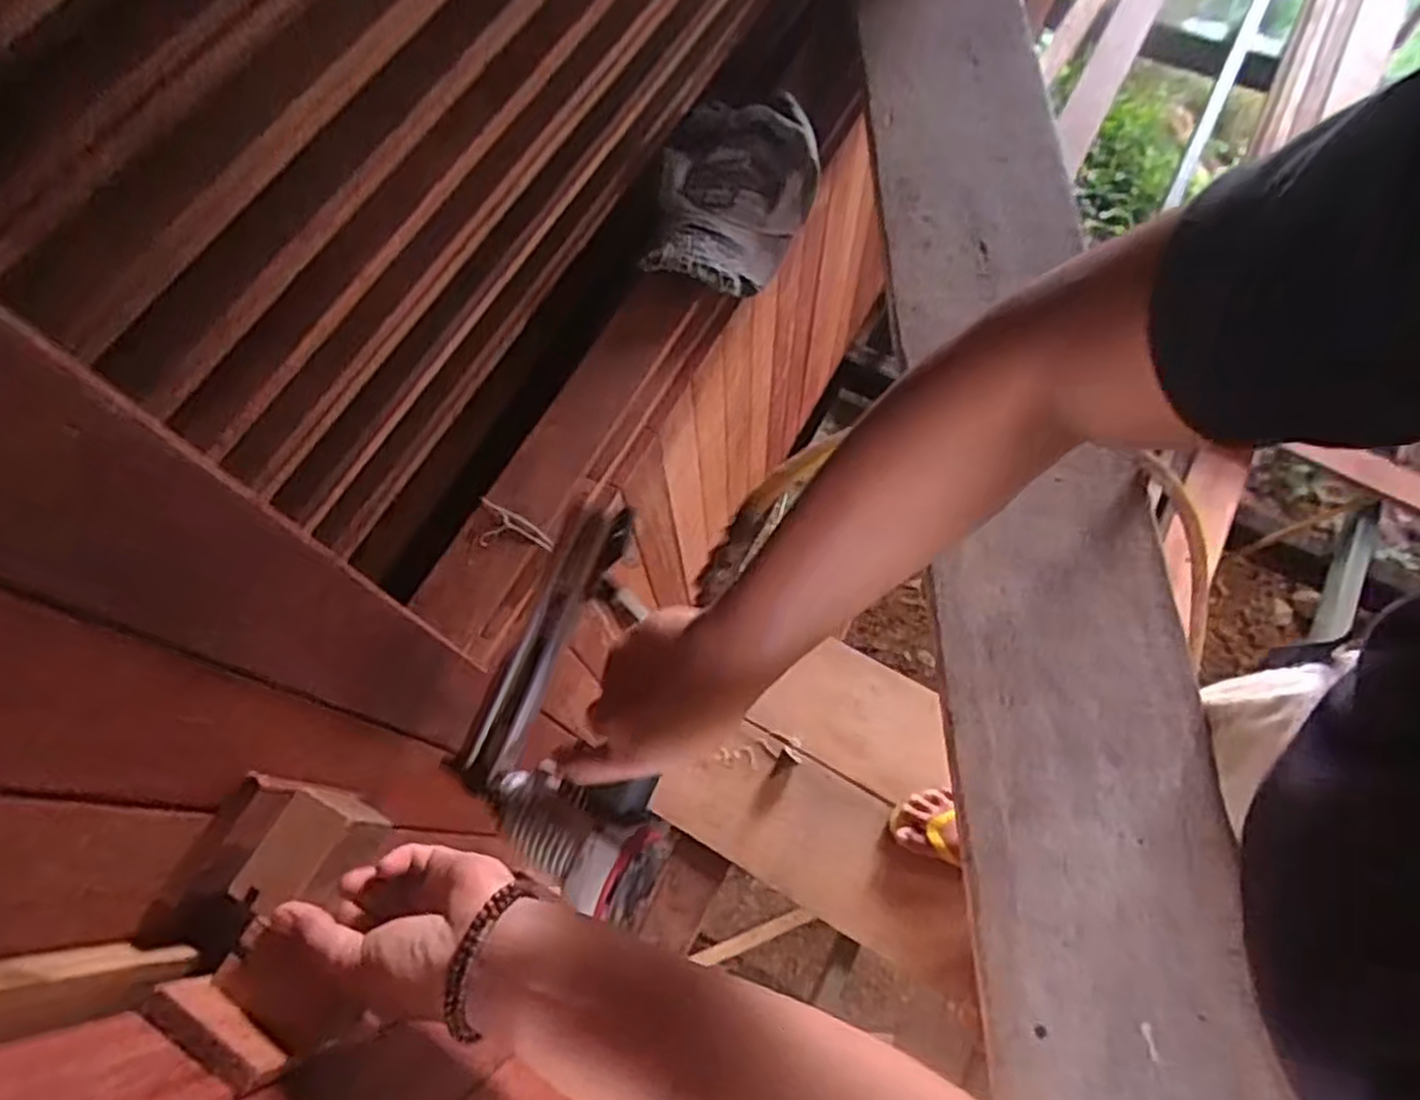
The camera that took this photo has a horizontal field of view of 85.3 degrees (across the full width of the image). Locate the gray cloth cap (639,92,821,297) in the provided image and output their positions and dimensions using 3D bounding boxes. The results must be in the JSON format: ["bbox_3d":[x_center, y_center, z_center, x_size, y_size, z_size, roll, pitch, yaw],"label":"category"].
[{"bbox_3d":[0.022,-0.362,0.794,0.156,0.064,0.228,14,69,7],"label":"gray cloth cap"}]

